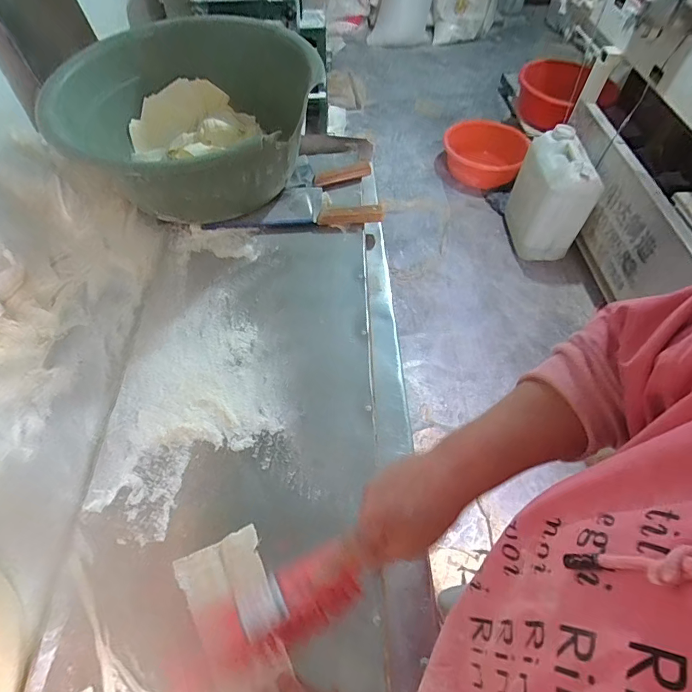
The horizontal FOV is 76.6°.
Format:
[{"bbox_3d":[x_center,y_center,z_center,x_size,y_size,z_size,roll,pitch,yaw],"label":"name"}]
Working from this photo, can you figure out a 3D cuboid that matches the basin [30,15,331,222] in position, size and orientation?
[{"bbox_3d":[-0.272,-0.370,0.776,0.355,0.222,0.380,0,55,0],"label":"basin"}]

